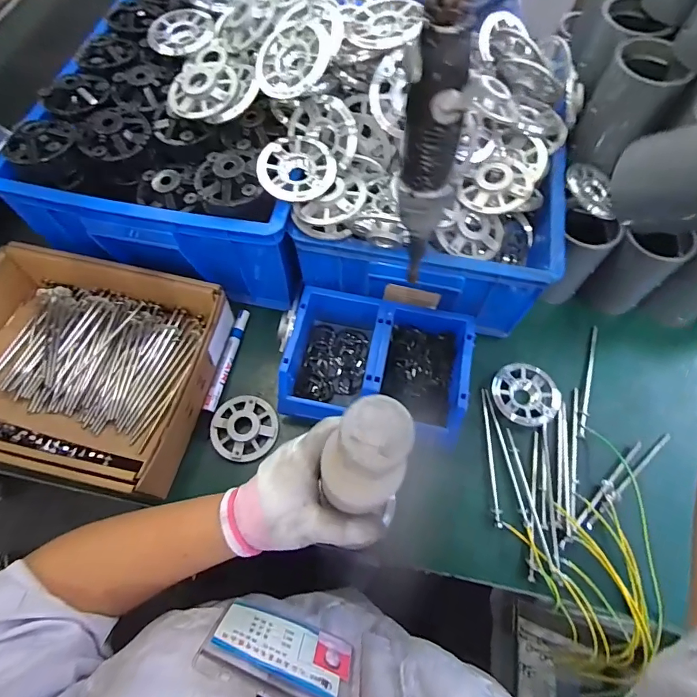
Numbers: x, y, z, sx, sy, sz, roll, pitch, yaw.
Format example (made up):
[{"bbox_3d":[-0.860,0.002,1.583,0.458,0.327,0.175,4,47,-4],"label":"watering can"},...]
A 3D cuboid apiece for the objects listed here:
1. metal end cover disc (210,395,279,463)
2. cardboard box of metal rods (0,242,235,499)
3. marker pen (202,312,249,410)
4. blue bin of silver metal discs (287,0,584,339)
[{"bbox_3d":[-0.126,0.094,0.521,0.077,0.015,0.083,0,64,0],"label":"metal end cover disc"},{"bbox_3d":[-0.318,0.011,0.523,0.307,0.072,0.269,12,65,6],"label":"cardboard box of metal rods"},{"bbox_3d":[-0.157,0.013,0.564,0.013,0.015,0.145,10,65,5],"label":"marker pen"},{"bbox_3d":[0.106,-0.244,0.536,0.310,0.200,0.351,12,65,6],"label":"blue bin of silver metal discs"}]

